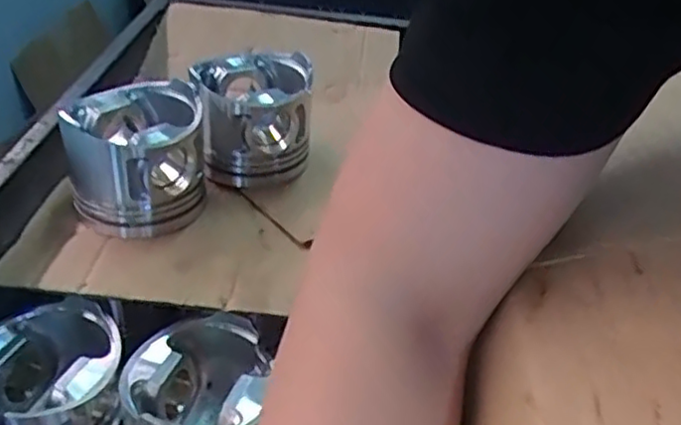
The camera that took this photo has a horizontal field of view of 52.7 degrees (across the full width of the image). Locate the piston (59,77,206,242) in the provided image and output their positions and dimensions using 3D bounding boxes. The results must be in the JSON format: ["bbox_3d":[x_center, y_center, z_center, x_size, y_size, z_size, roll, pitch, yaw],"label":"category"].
[{"bbox_3d":[-0.176,-0.051,0.594,0.110,0.095,0.112,0,35,-6],"label":"piston"}]

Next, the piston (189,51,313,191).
[{"bbox_3d":[-0.082,-0.090,0.660,0.104,0.102,0.112,-1,35,-8],"label":"piston"}]

